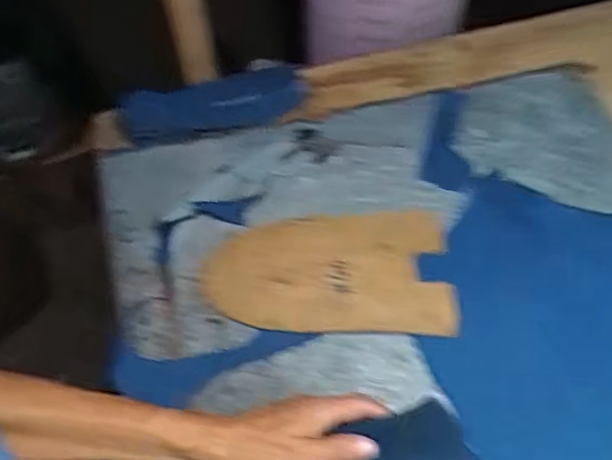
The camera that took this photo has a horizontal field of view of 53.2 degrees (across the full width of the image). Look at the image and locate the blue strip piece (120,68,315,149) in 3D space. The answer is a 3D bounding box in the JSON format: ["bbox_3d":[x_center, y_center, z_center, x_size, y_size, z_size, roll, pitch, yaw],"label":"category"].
[{"bbox_3d":[-0.115,-0.155,0.763,0.228,0.016,0.094,-13,57,-2],"label":"blue strip piece"}]

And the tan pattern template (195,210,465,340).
[{"bbox_3d":[0.023,0.041,0.643,0.249,0.010,0.139,-1,58,6],"label":"tan pattern template"}]

